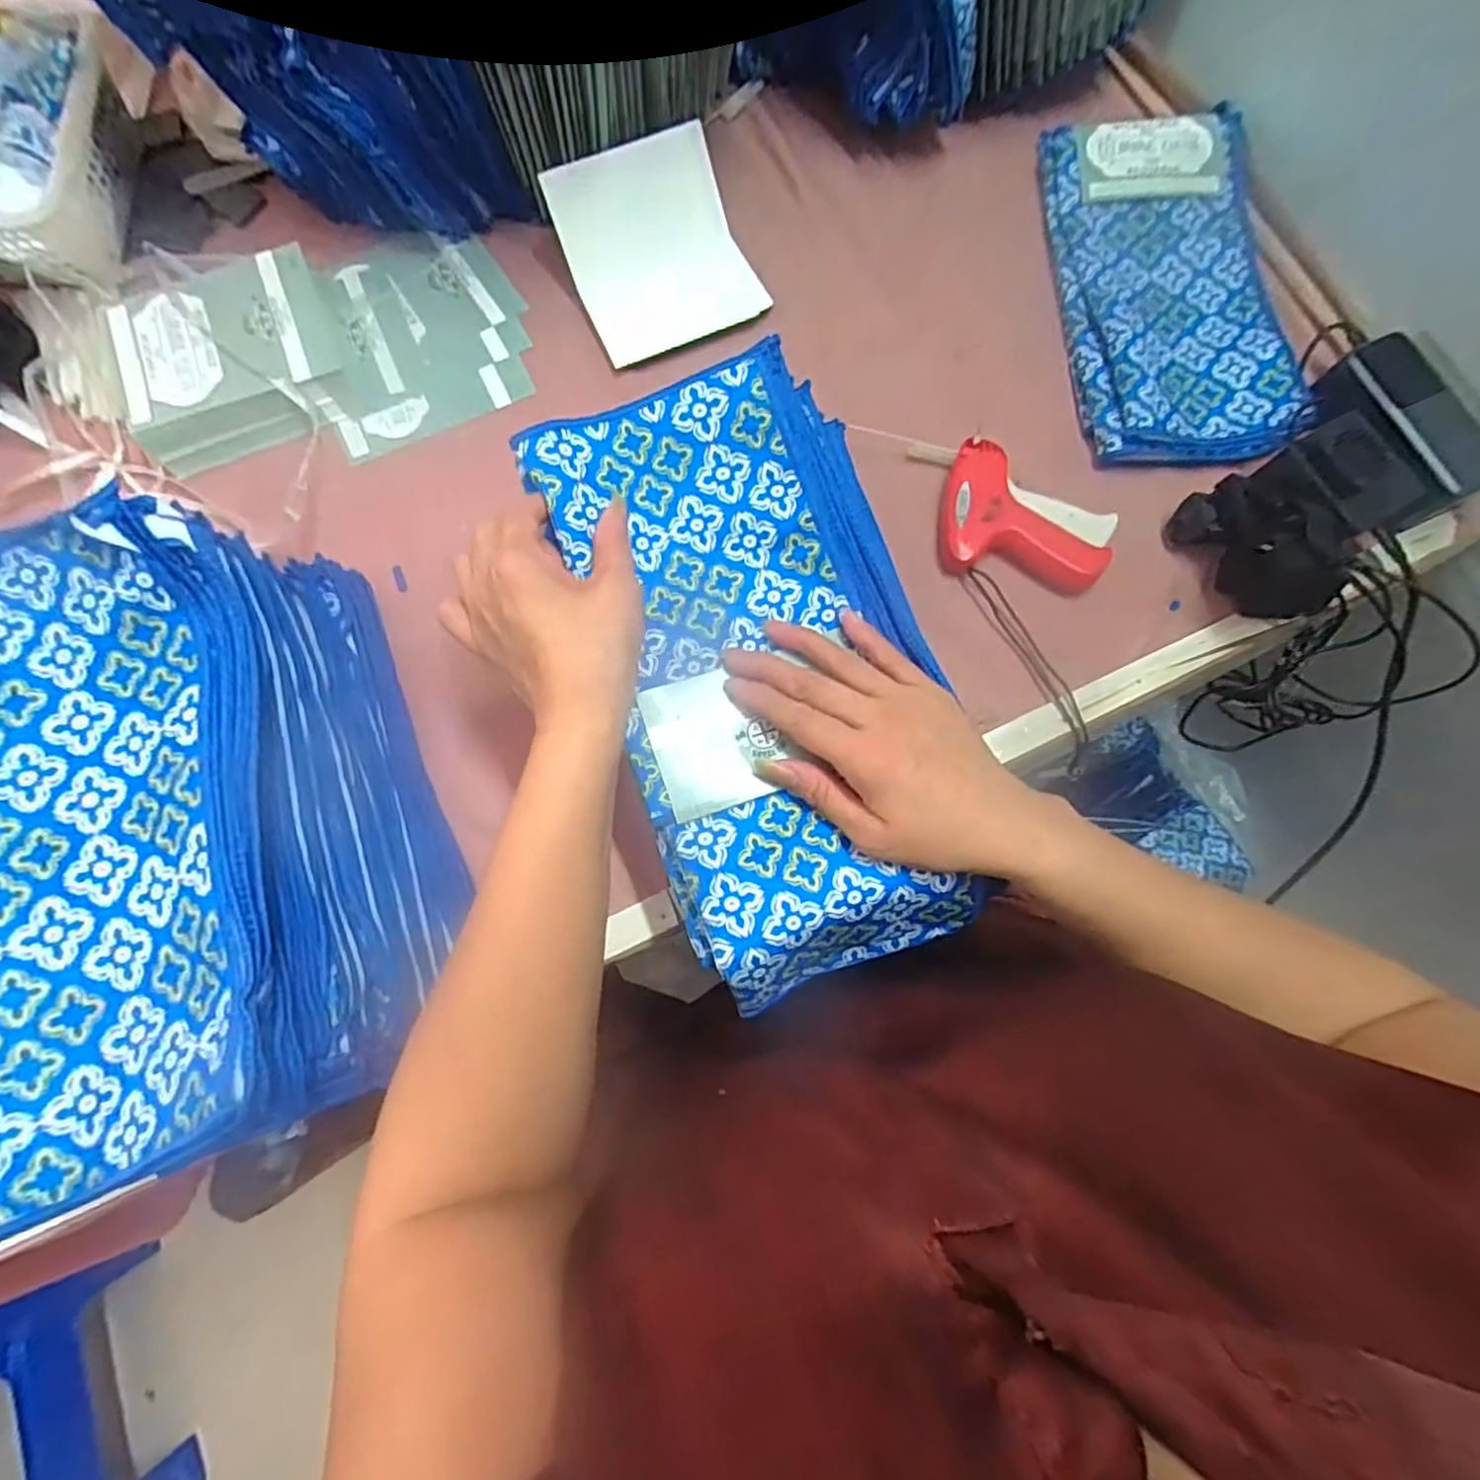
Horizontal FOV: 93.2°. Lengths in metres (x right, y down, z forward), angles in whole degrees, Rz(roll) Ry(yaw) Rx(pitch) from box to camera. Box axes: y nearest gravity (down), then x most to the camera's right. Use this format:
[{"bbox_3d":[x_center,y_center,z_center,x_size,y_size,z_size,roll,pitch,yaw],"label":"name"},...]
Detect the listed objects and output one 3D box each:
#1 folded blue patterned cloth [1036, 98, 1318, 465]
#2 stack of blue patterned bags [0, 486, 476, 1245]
[{"bbox_3d":[0.337,-0.364,0.547,0.157,0.025,0.314,-2,76,1],"label":"folded blue patterned cloth"},{"bbox_3d":[-0.278,0.048,0.375,0.165,0.158,0.289,-22,77,-4],"label":"stack of blue patterned bags"}]

